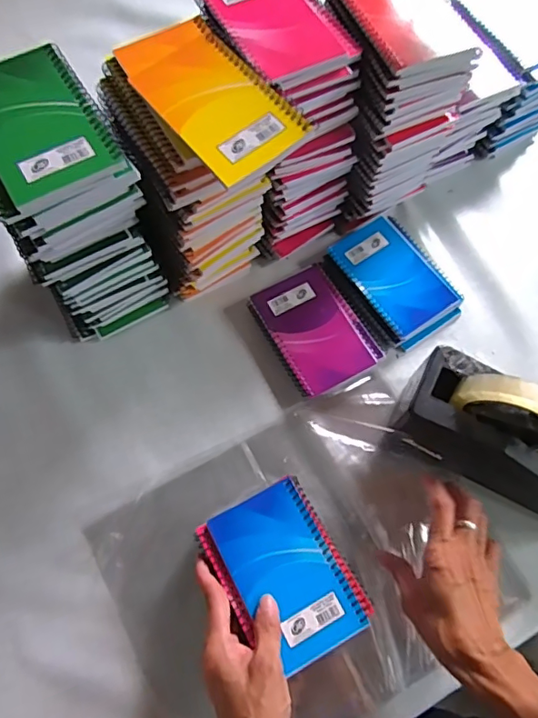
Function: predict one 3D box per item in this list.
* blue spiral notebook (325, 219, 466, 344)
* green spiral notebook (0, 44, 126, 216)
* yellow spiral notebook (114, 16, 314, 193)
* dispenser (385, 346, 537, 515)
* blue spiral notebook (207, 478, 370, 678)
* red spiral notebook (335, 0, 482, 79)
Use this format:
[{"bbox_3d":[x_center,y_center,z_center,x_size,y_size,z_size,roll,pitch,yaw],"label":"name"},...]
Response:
[{"bbox_3d":[0.140,-0.094,0.570,0.092,0.013,0.134,-31,71,-13],"label":"blue spiral notebook"},{"bbox_3d":[-0.168,-0.174,0.374,0.082,0.010,0.131,-29,72,-12],"label":"green spiral notebook"},{"bbox_3d":[-0.047,-0.205,0.397,0.081,0.012,0.159,-35,73,-14],"label":"yellow spiral notebook"},{"bbox_3d":[0.218,0.070,0.461,0.200,0.126,0.079,27,71,9],"label":"dispenser"},{"bbox_3d":[0.015,0.173,0.422,0.081,0.006,0.129,-26,72,-11],"label":"blue spiral notebook"},{"bbox_3d":[0.114,-0.301,0.450,0.085,0.018,0.126,-26,72,-11],"label":"red spiral notebook"}]

